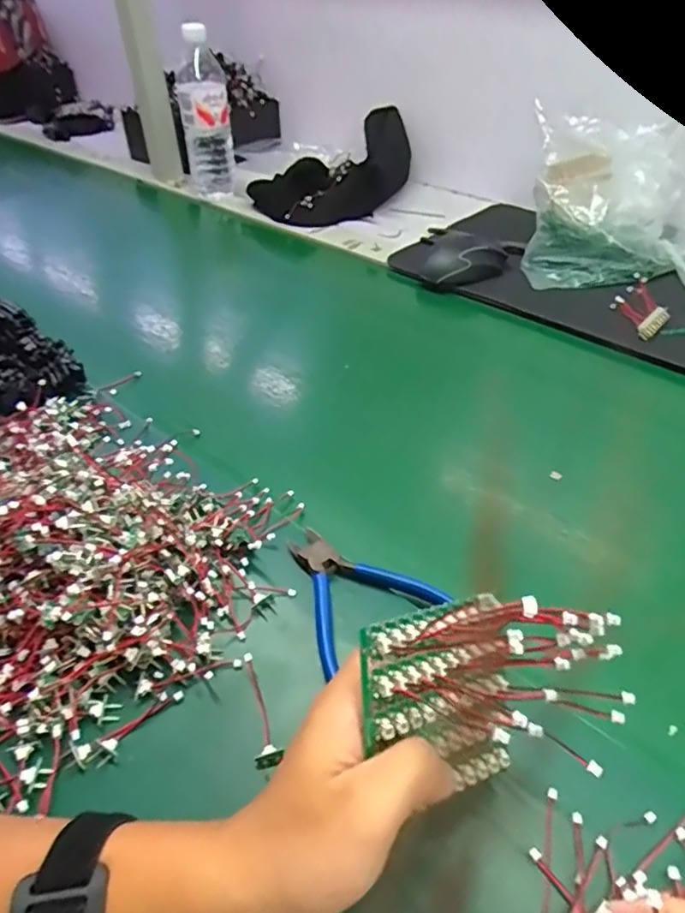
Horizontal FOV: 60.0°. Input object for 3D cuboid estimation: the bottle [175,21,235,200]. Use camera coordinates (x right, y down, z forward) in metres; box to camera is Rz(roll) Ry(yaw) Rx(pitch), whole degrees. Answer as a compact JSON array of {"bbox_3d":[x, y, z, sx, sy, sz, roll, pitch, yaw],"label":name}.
[{"bbox_3d":[-0.208,-0.517,0.905,0.070,0.216,0.079,-10,43,-9],"label":"bottle"}]

